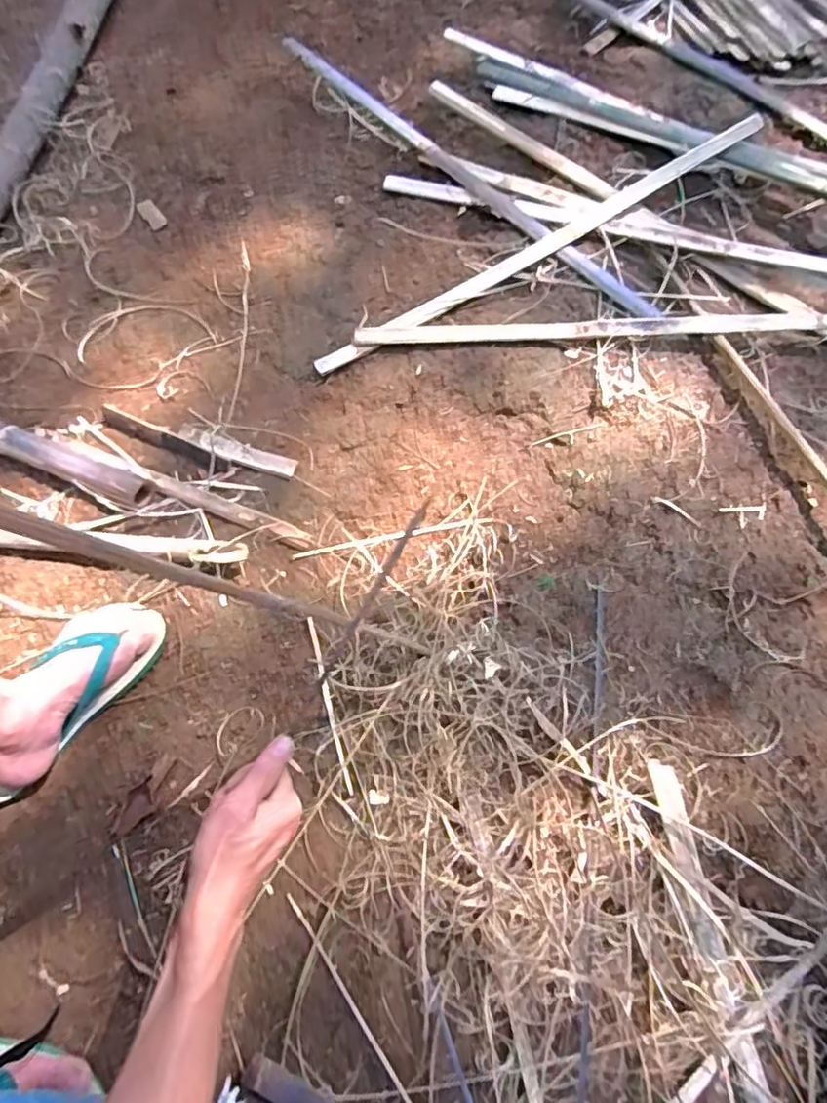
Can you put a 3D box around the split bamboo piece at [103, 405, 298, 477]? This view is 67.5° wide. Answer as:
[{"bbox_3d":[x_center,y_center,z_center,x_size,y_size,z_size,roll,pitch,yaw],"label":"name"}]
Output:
[{"bbox_3d":[-0.316,-0.159,0.909,0.293,0.018,0.042,16,69,5],"label":"split bamboo piece"}]

